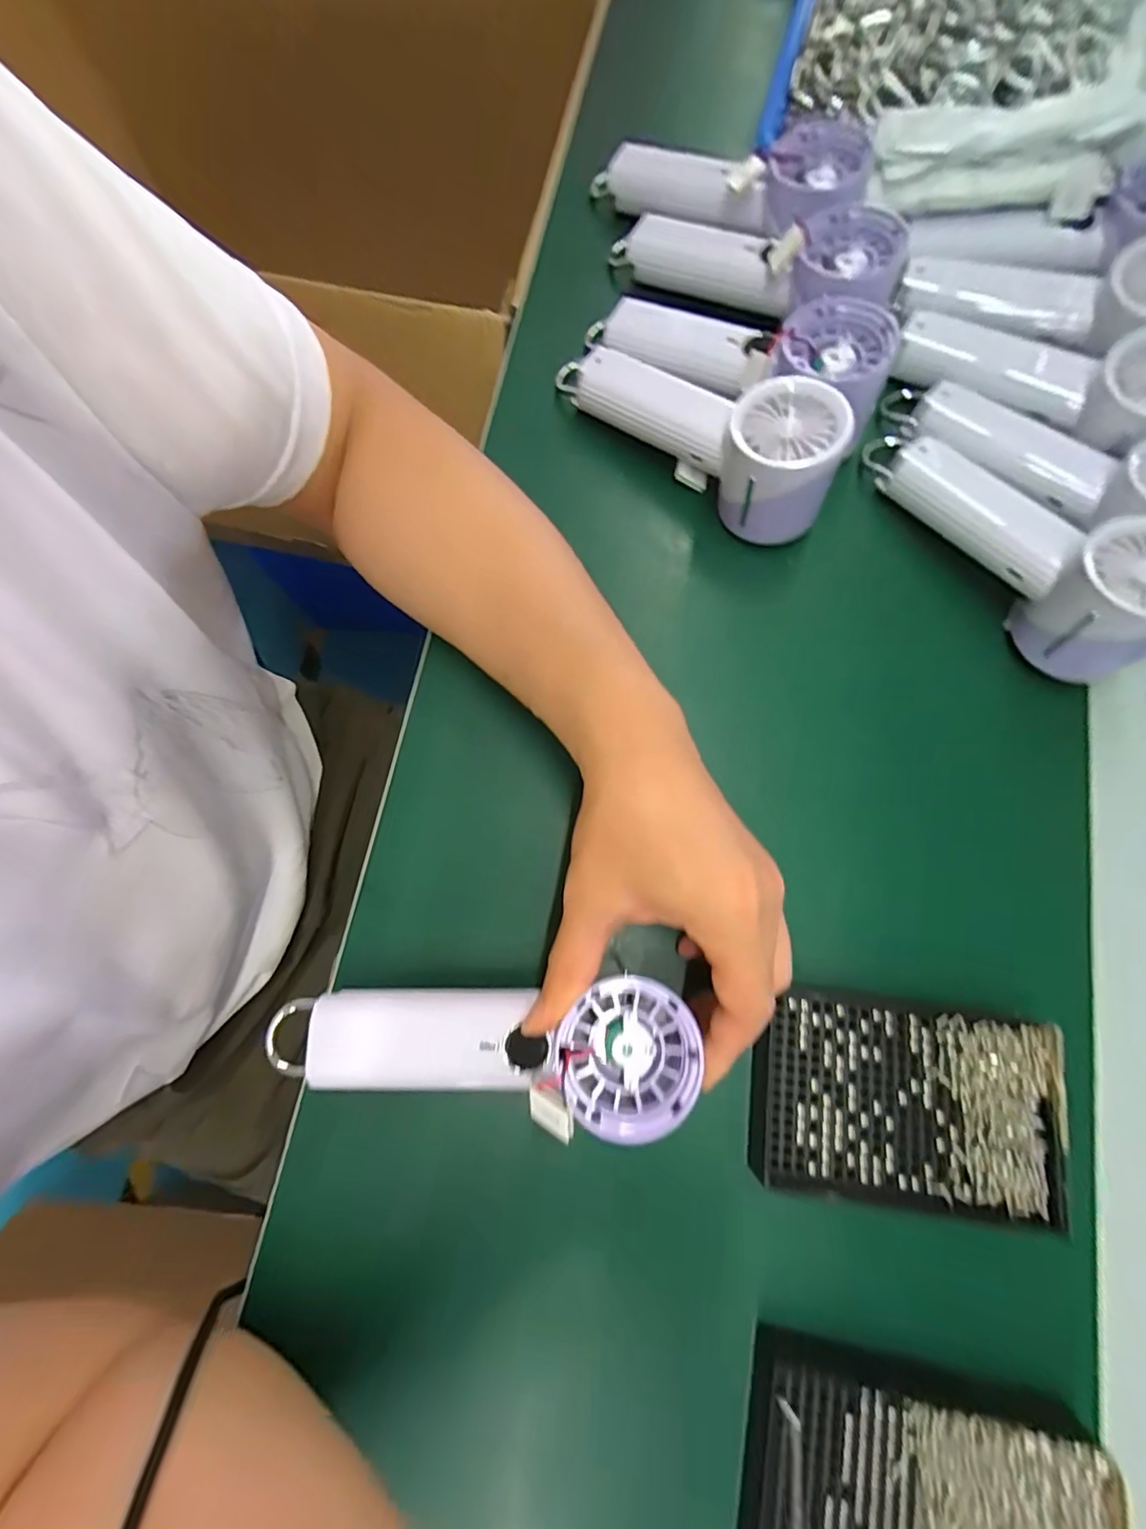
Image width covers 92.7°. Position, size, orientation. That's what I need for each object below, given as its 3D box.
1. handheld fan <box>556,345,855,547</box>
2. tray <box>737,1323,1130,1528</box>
[{"bbox_3d":[0.072,-0.212,0.329,0.190,0.063,0.059,40,81,10],"label":"handheld fan"},{"bbox_3d":[0.144,0.313,0.228,0.142,0.024,0.091,8,77,3],"label":"tray"}]

